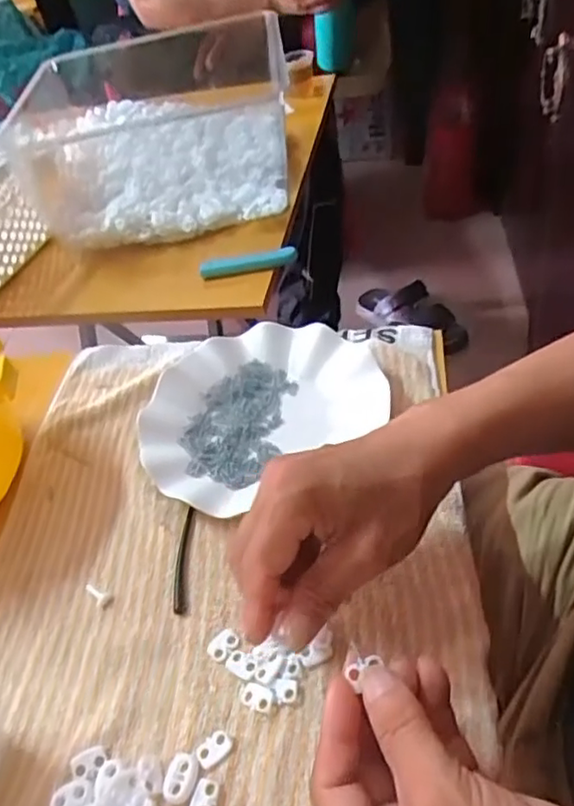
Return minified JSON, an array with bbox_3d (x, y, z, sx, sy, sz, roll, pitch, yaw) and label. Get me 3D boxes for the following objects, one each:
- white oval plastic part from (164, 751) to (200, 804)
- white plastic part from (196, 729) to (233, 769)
[{"bbox_3d":[-0.054,0.190,0.324,0.016,0.004,0.022,0,45,15],"label":"white oval plastic part"},{"bbox_3d":[-0.038,0.179,0.332,0.019,0.004,0.012,-36,47,-21],"label":"white plastic part"}]

